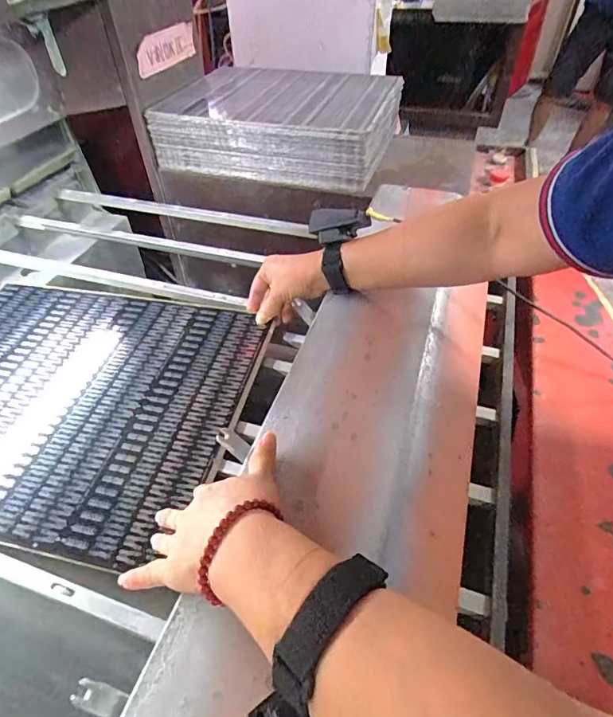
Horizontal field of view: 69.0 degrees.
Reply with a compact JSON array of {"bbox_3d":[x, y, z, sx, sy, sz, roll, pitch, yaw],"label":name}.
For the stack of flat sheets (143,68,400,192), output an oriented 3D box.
[{"bbox_3d":[-0.045,-0.489,0.922,0.427,0.114,0.316,15,49,16],"label":"stack of flat sheets"}]

